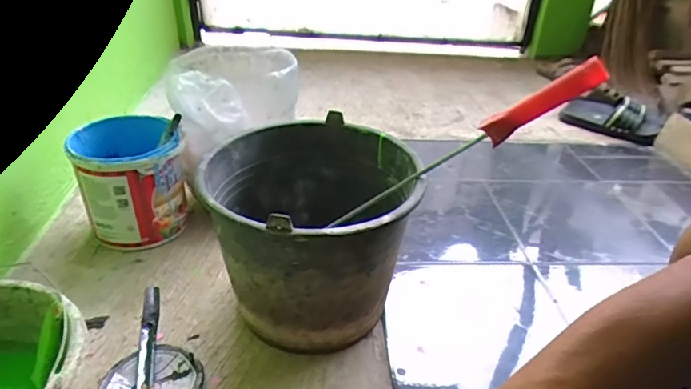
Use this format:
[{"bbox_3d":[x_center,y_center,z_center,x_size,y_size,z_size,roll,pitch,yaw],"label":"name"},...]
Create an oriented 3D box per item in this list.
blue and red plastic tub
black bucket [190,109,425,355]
[{"bbox_3d":[-0.396,-0.026,0.897,0.183,0.187,0.190,-12,36,-21],"label":"blue and red plastic tub"},{"bbox_3d":[-0.049,0.061,0.723,0.288,0.255,0.311,2,34,-2],"label":"black bucket"}]

